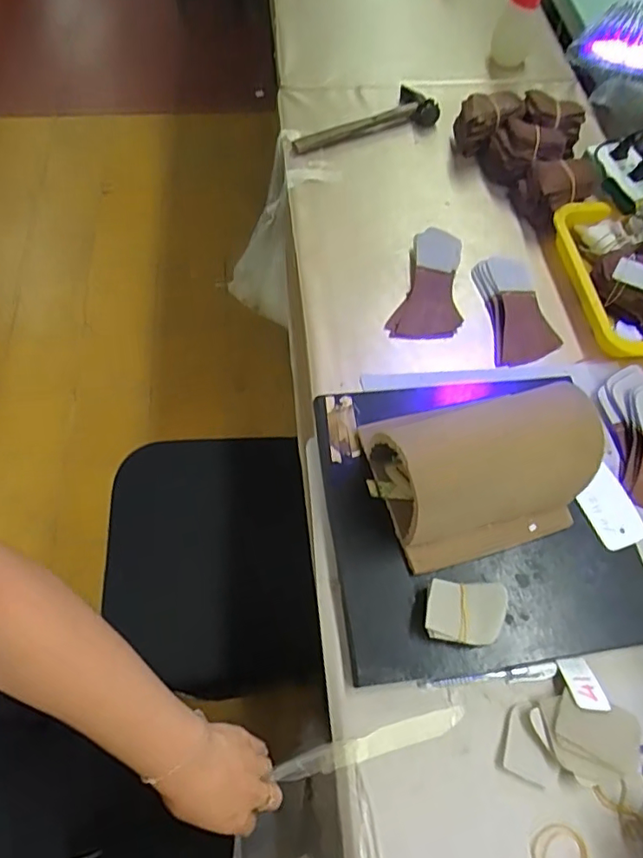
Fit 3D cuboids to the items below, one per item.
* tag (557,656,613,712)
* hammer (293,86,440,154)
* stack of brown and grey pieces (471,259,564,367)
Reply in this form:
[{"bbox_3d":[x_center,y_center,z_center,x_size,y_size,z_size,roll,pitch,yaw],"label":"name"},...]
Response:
[{"bbox_3d":[0.241,0.234,0.521,0.032,0.004,0.050,-2,37,-6],"label":"tag"},{"bbox_3d":[0.063,-0.489,0.901,0.239,0.023,0.092,-21,63,-8],"label":"hammer"},{"bbox_3d":[0.253,-0.156,0.739,0.083,0.025,0.161,-4,63,-4],"label":"stack of brown and grey pieces"}]

